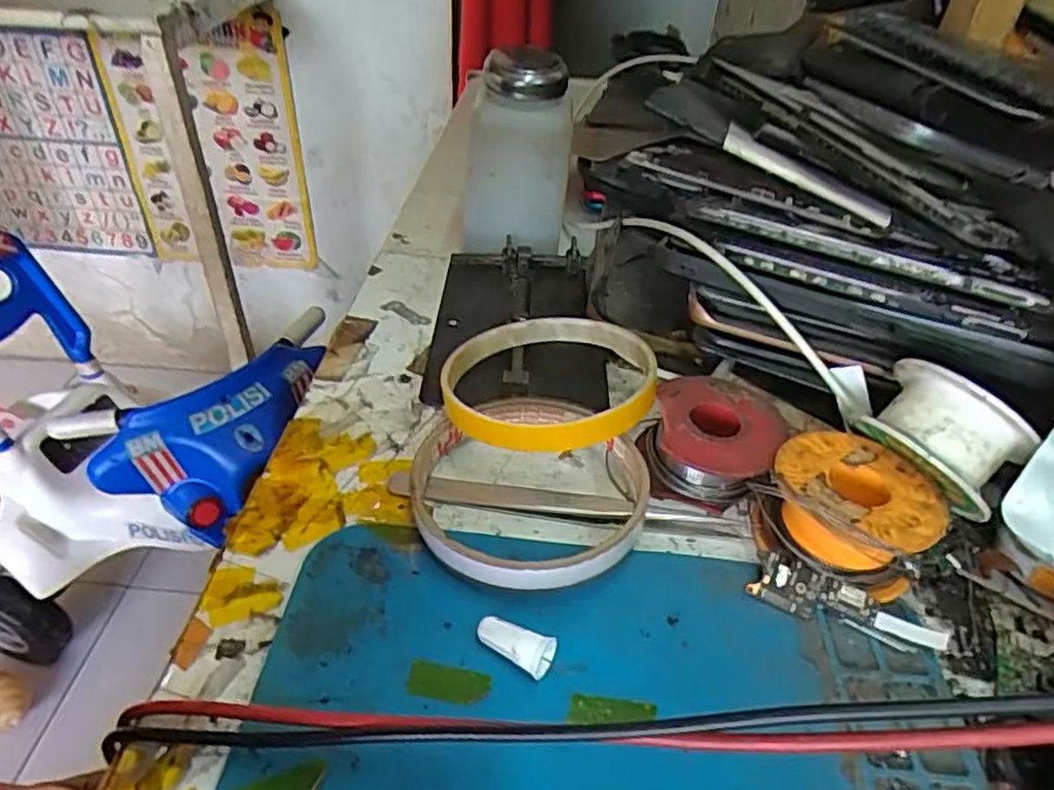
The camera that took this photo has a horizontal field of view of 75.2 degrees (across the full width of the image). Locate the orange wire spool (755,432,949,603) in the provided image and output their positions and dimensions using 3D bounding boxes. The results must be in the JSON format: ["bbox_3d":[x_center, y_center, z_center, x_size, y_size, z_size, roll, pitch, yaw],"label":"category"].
[{"bbox_3d":[0.107,0.042,0.232,0.050,0.029,0.051,3,40,-3],"label":"orange wire spool"}]

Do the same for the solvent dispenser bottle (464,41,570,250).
[{"bbox_3d":[-0.007,-0.124,0.366,0.051,0.101,0.058,0,41,-5],"label":"solvent dispenser bottle"}]

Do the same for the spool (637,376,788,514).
[{"bbox_3d":[0.069,0.018,0.259,0.046,0.027,0.051,17,41,14],"label":"spool"}]

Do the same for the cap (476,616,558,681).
[{"bbox_3d":[-0.004,0.072,0.198,0.024,0.008,0.009,21,42,18],"label":"cap"}]

